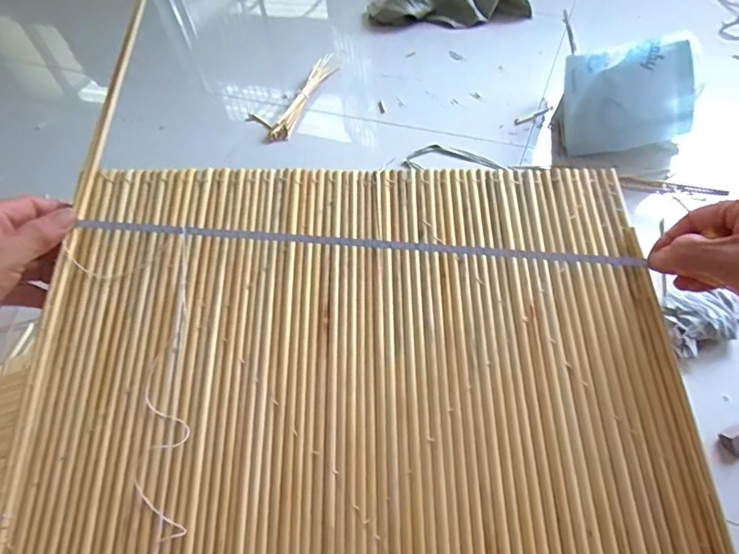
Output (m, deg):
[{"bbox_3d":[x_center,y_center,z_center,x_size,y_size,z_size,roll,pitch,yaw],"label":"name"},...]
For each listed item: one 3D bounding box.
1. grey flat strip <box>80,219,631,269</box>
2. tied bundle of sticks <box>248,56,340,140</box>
[{"bbox_3d":[-0.016,-0.025,0.358,0.422,0.008,0.008,5,53,5],"label":"grey flat strip"},{"bbox_3d":[-0.201,-0.569,1.424,0.100,0.043,0.446,17,56,17],"label":"tied bundle of sticks"}]

